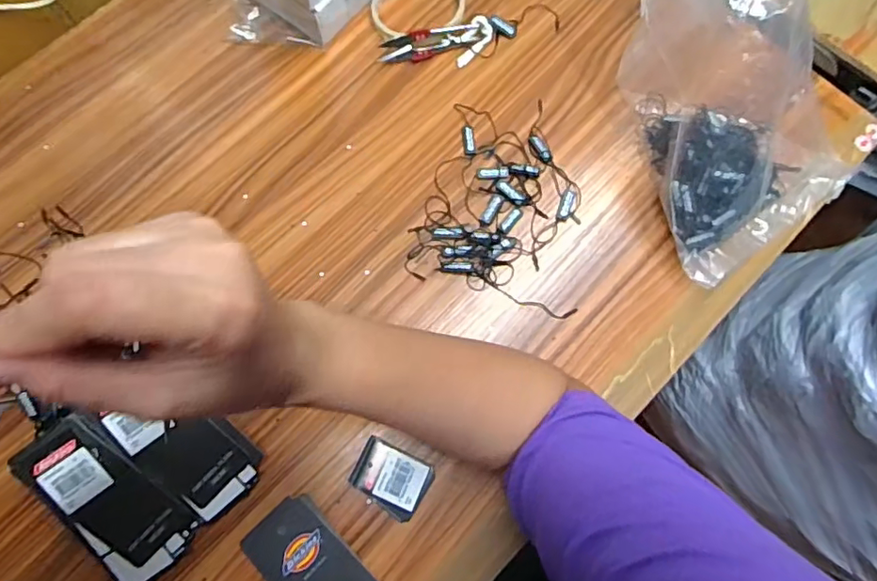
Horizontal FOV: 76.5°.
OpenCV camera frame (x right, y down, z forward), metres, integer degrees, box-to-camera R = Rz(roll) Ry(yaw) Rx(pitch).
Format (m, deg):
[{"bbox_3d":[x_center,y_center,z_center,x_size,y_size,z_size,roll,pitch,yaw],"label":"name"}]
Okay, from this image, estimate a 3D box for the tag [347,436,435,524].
[{"bbox_3d":[-0.037,0.143,0.422,0.055,0.011,0.046,27,77,6],"label":"tag"}]

